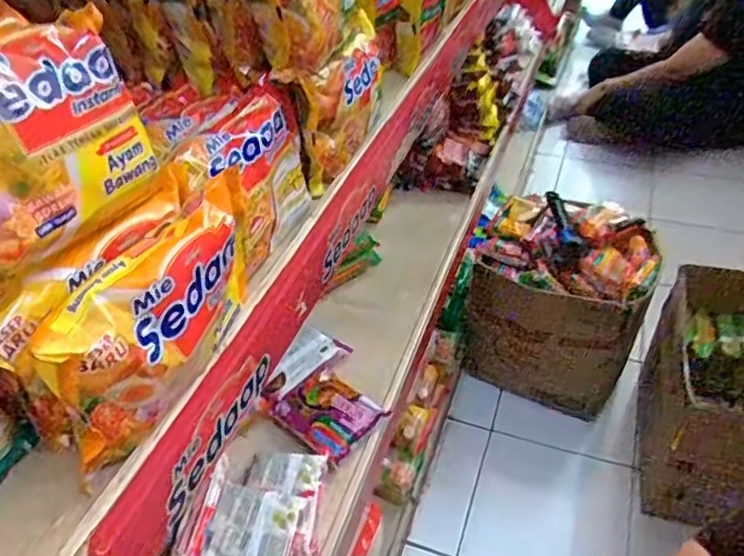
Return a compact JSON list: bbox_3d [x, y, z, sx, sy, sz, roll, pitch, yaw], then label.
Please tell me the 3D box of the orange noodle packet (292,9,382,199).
[{"bbox_3d":[-0.020,-0.150,0.516,0.030,0.092,0.148,9,44,15],"label":"orange noodle packet"}]

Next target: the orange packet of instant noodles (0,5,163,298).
[{"bbox_3d":[-0.159,-0.064,0.282,0.030,0.091,0.126,2,41,33],"label":"orange packet of instant noodles"}]

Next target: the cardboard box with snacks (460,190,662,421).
[{"bbox_3d":[0.403,0.059,1.357,0.345,0.414,0.246,13,45,18],"label":"cardboard box with snacks"}]

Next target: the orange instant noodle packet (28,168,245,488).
[{"bbox_3d":[-0.108,0.020,0.327,0.035,0.086,0.143,9,44,15],"label":"orange instant noodle packet"}]

